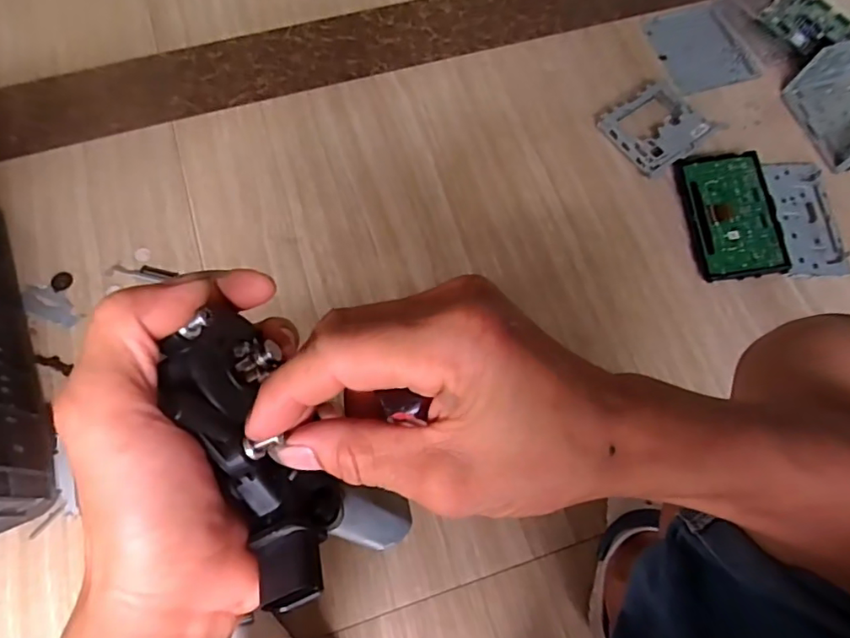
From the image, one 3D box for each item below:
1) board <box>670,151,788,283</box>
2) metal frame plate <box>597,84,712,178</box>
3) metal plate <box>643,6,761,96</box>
[{"bbox_3d":[0.452,-0.152,0.797,0.117,0.022,0.196,-12,74,14],"label":"board"},{"bbox_3d":[0.363,-0.298,0.850,0.138,0.025,0.126,-31,73,-8],"label":"metal frame plate"},{"bbox_3d":[0.458,-0.453,0.911,0.145,0.012,0.170,-17,71,-10],"label":"metal plate"}]

